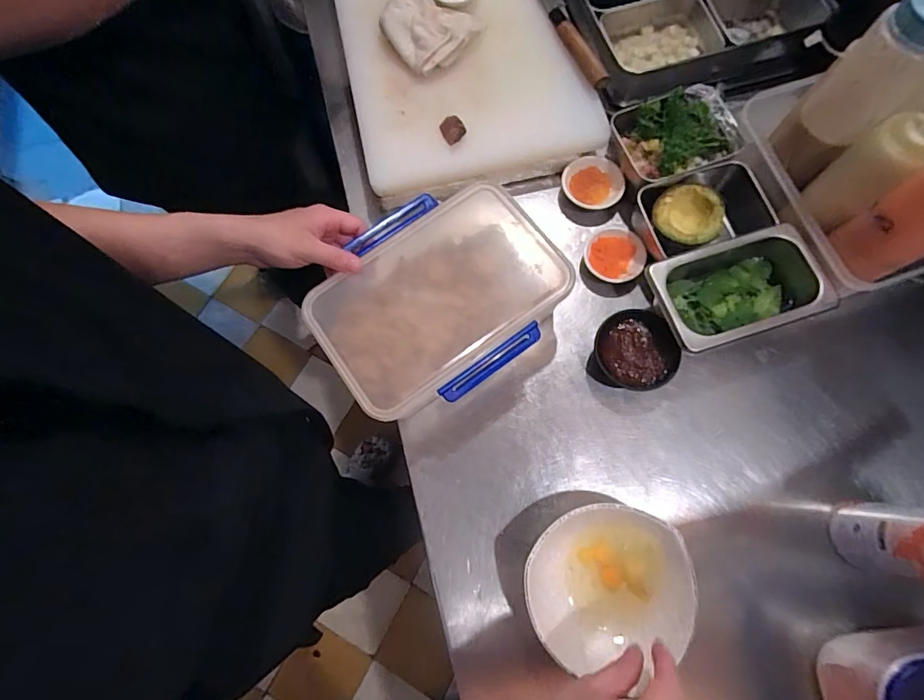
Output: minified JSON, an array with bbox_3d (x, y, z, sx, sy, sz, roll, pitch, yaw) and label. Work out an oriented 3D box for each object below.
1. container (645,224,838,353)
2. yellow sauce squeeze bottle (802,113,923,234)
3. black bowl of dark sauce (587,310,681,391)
[{"bbox_3d":[0.295,-0.061,0.502,0.171,0.069,0.108,-17,74,-3],"label":"container"},{"bbox_3d":[0.397,-0.175,0.440,0.059,0.113,0.057,-40,76,-9],"label":"yellow sauce squeeze bottle"},{"bbox_3d":[0.193,0.002,0.501,0.084,0.039,0.084,-1,74,2],"label":"black bowl of dark sauce"}]

